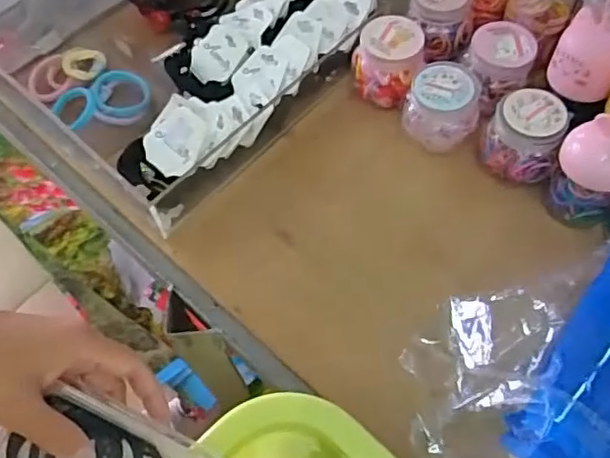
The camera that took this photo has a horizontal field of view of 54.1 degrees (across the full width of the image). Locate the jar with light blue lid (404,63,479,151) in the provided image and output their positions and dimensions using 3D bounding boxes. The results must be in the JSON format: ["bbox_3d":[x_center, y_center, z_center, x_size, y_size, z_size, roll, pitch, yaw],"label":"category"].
[{"bbox_3d":[0.113,-0.099,0.494,0.058,0.056,0.045,14,64,11],"label":"jar with light blue lid"}]

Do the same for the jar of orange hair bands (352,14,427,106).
[{"bbox_3d":[0.071,-0.146,0.519,0.058,0.051,0.055,7,63,7],"label":"jar of orange hair bands"}]

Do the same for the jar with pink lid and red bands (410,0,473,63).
[{"bbox_3d":[0.124,-0.191,0.542,0.055,0.053,0.055,-1,62,3],"label":"jar with pink lid and red bands"}]

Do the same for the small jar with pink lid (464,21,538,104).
[{"bbox_3d":[0.164,-0.142,0.510,0.053,0.046,0.048,4,62,5],"label":"small jar with pink lid"}]

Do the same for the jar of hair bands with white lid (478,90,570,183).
[{"bbox_3d":[0.174,-0.073,0.479,0.056,0.058,0.054,-1,62,3],"label":"jar of hair bands with white lid"}]

